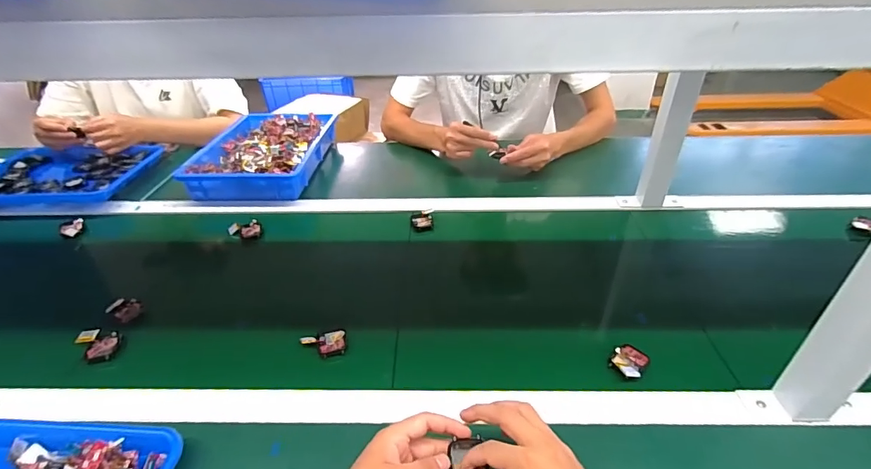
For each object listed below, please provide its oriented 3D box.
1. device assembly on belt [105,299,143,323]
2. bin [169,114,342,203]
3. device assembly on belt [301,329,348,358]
[{"bbox_3d":[-0.447,0.107,0.634,0.040,0.020,0.036,15,38,26],"label":"device assembly on belt"},{"bbox_3d":[-0.384,-0.186,1.005,0.264,0.066,0.346,-2,33,2],"label":"bin"},{"bbox_3d":[-0.146,0.143,0.578,0.059,0.017,0.041,-4,33,-1],"label":"device assembly on belt"}]

